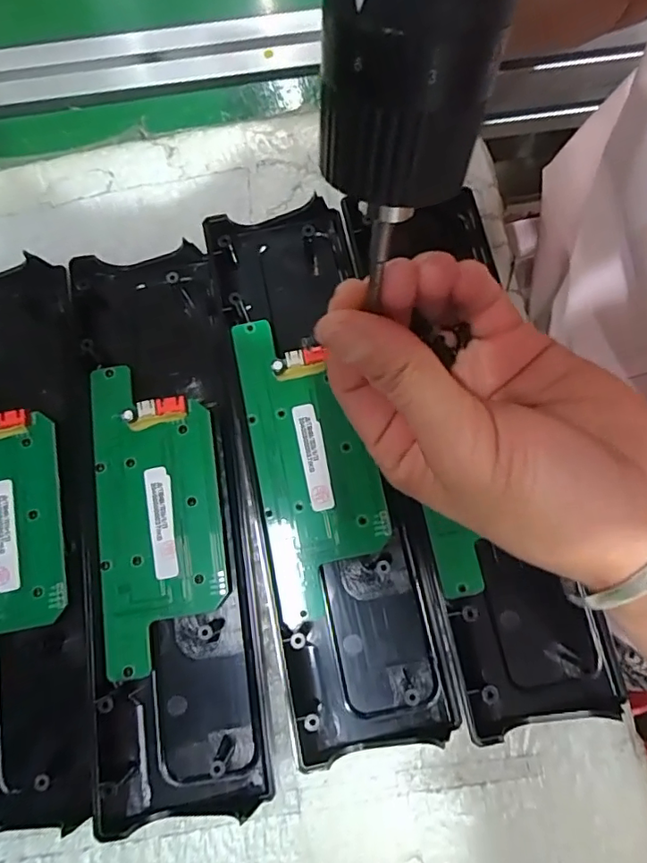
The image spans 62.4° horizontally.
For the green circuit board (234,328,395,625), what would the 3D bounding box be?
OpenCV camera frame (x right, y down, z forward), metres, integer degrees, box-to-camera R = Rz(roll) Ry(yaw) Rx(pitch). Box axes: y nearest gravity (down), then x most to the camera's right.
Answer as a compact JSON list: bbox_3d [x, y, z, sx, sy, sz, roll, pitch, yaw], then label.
[{"bbox_3d":[-0.005,0.011,0.245,0.053,0.015,0.134,-12,77,-1],"label":"green circuit board"}]

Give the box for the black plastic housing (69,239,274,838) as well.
[{"bbox_3d":[-0.073,0.034,0.243,0.069,0.016,0.249,-8,77,-1],"label":"black plastic housing"}]

